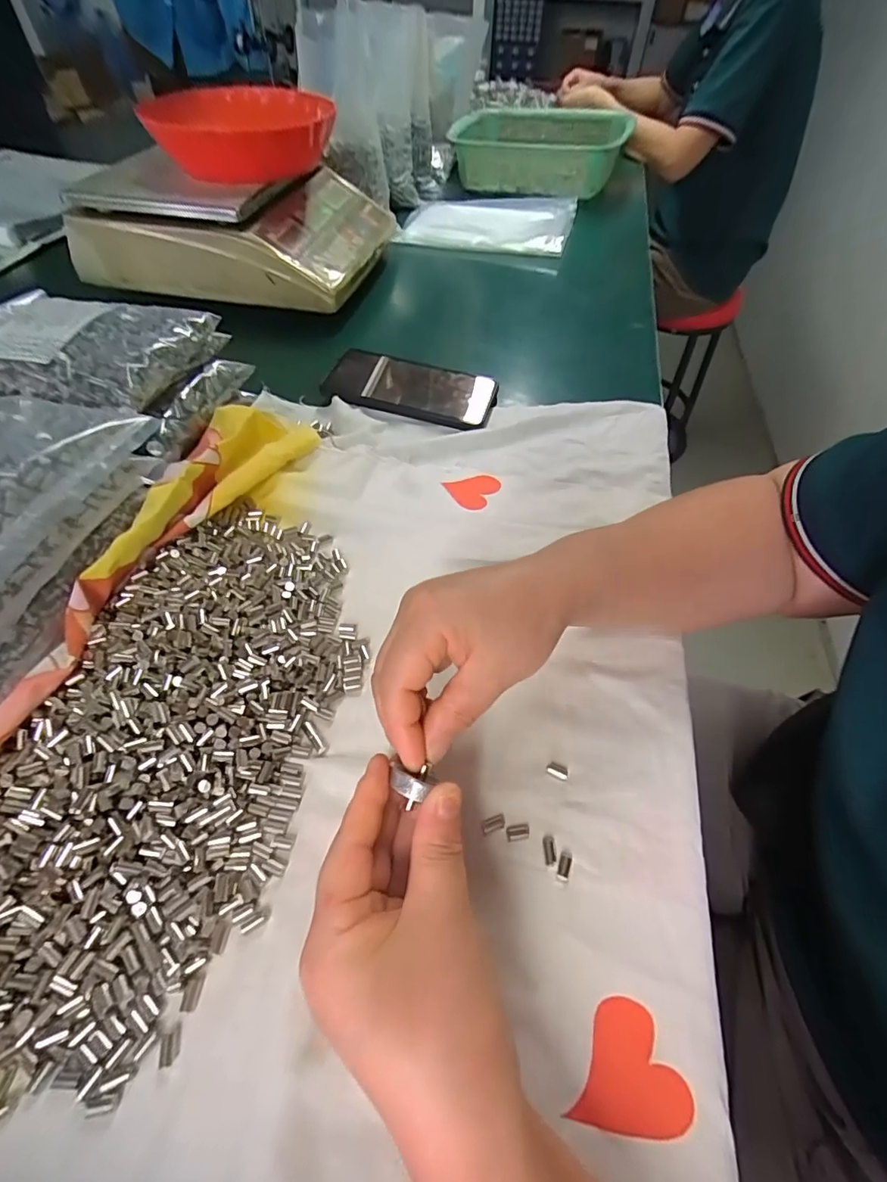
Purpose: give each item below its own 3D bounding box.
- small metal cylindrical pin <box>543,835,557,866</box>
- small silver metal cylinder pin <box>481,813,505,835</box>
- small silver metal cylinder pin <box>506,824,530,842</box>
[{"bbox_3d":[0.054,0.131,0.248,0.006,0.004,0.013,1,54,-2],"label":"small metal cylindrical pin"},{"bbox_3d":[0.026,0.120,0.255,0.013,0.004,0.007,-17,56,-14],"label":"small silver metal cylinder pin"},{"bbox_3d":[0.039,0.124,0.253,0.012,0.004,0.007,-7,54,-7],"label":"small silver metal cylinder pin"}]

